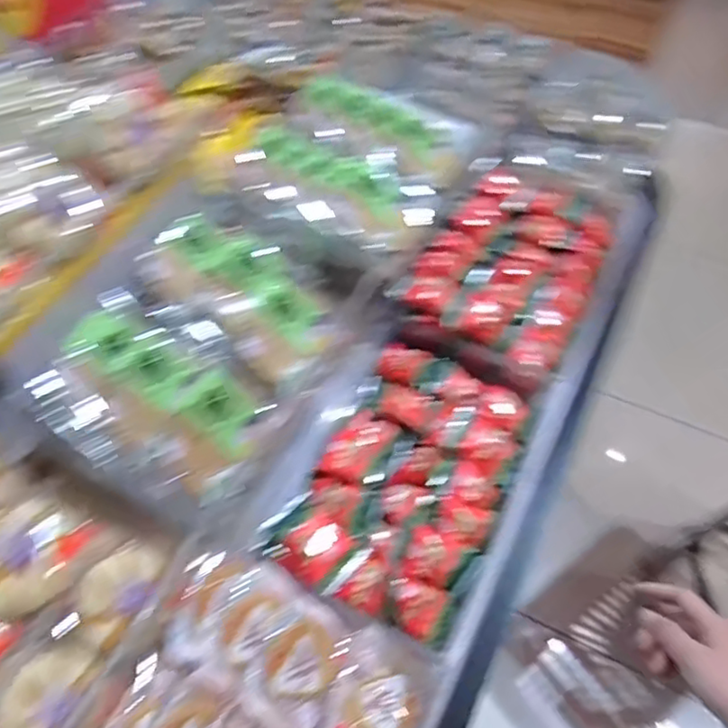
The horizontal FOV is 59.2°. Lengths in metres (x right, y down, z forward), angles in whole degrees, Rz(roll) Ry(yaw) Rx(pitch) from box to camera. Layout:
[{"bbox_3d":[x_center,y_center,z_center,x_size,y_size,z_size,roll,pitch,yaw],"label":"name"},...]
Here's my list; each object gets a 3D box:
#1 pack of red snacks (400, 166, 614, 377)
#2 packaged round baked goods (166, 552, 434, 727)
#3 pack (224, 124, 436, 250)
[{"bbox_3d":[0.180,-0.128,0.761,0.184,0.055,0.271,23,59,16],"label":"pack of red snacks"},{"bbox_3d":[-0.048,0.236,0.515,0.216,0.052,0.102,31,60,0],"label":"packaged round baked goods"},{"bbox_3d":[-0.040,-0.188,0.704,0.205,0.077,0.130,22,58,16],"label":"pack"}]

